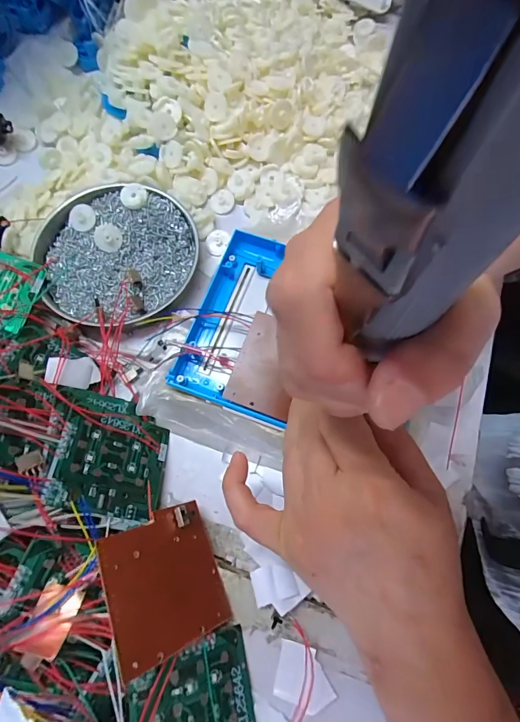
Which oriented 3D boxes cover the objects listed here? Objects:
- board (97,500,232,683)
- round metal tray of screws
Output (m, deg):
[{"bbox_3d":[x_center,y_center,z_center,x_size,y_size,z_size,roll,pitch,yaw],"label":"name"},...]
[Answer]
[{"bbox_3d":[-0.055,0.127,0.221,0.004,0.071,0.070,-39,64,33],"label":"board"},{"bbox_3d":[-0.124,-0.092,0.323,0.132,0.020,0.126,0,72,-1],"label":"round metal tray of screws"}]

